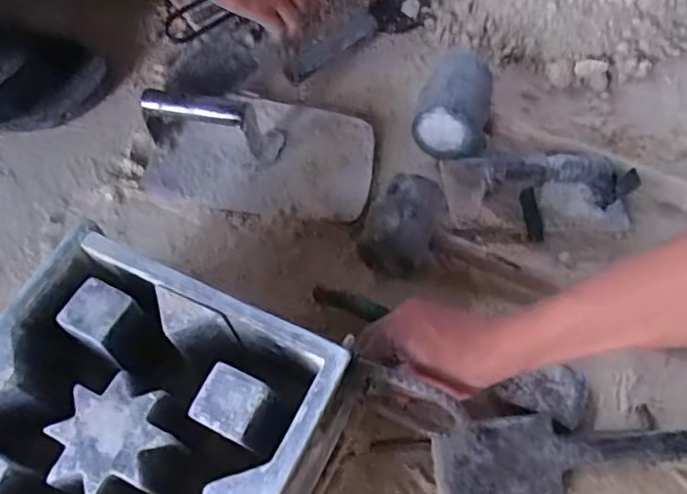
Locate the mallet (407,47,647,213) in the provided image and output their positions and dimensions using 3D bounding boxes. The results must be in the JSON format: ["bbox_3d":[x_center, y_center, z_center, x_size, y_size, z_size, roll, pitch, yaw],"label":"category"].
[{"bbox_3d":[0.171,-0.110,0.606,0.228,0.074,0.109,28,66,18],"label":"mallet"}]

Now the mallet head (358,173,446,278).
[{"bbox_3d":[0.053,-0.015,0.562,0.060,0.059,0.091,19,64,14],"label":"mallet head"}]

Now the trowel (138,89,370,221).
[{"bbox_3d":[-0.085,-0.114,0.613,0.227,0.066,0.145,5,61,7],"label":"trowel"}]

